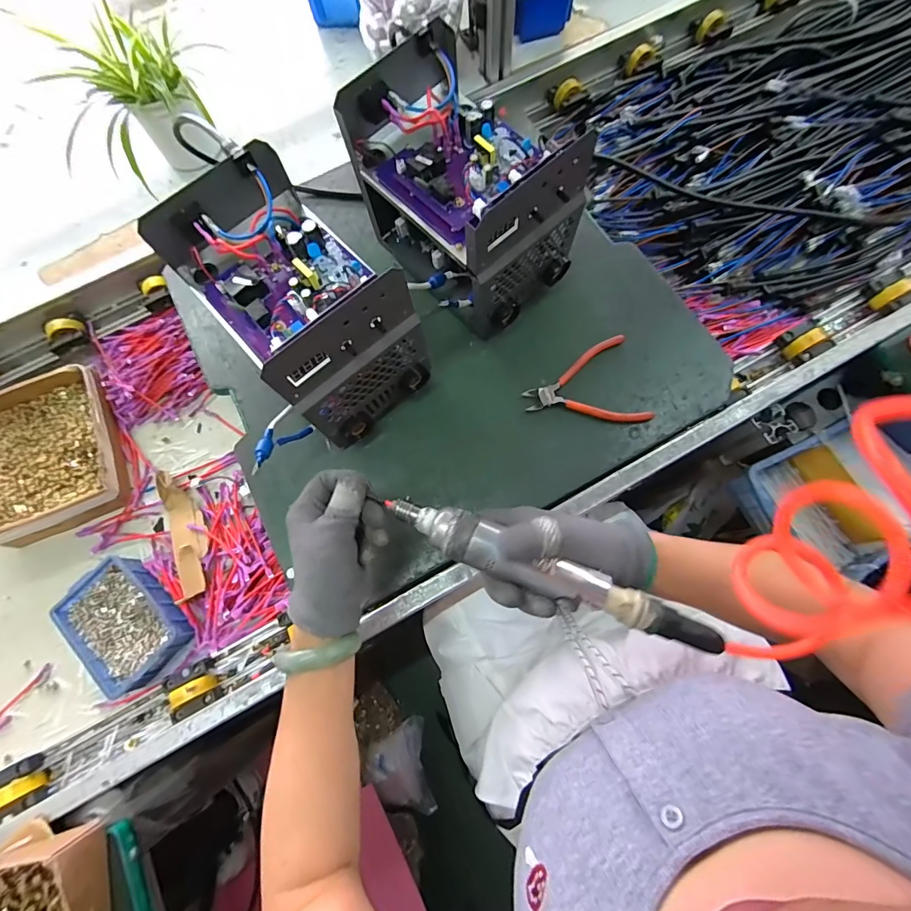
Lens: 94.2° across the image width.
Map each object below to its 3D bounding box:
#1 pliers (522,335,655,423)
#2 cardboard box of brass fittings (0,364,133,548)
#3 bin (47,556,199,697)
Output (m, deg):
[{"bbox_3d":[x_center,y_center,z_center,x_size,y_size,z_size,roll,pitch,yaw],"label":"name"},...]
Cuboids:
[{"bbox_3d":[0.154,-0.082,0.511,0.139,0.015,0.108,-11,74,0],"label":"pliers"},{"bbox_3d":[-0.582,-0.002,0.601,0.200,0.048,0.223,-25,74,-5],"label":"cardboard box of brass fittings"},{"bbox_3d":[-0.412,0.209,0.534,0.151,0.054,0.104,42,79,13],"label":"bin"}]

